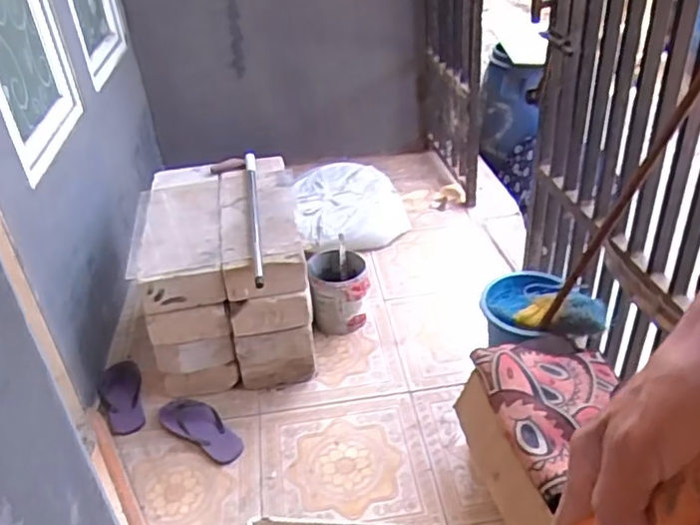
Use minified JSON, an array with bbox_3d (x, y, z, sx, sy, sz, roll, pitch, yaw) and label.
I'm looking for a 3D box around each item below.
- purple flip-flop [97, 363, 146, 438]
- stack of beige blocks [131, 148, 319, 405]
[{"bbox_3d":[-0.618,0.346,1.714,0.107,0.048,0.265,-14,36,-14],"label":"purple flip-flop"},{"bbox_3d":[-0.353,0.027,1.814,0.412,0.403,0.605,-10,36,-8],"label":"stack of beige blocks"}]

